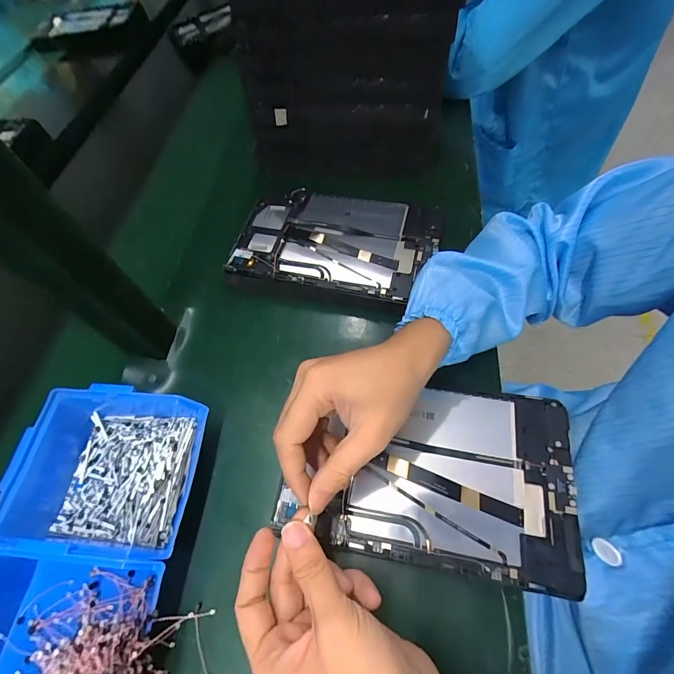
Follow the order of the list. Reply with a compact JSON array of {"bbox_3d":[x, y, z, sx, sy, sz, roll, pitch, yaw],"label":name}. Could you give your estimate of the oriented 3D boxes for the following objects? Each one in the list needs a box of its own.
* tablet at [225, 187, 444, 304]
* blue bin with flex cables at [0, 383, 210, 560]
[{"bbox_3d":[-0.002,-0.117,0.438,0.236,0.016,0.145,10,62,12],"label":"tablet"},{"bbox_3d":[-0.196,0.113,0.312,0.148,0.069,0.124,2,63,6],"label":"blue bin with flex cables"}]

